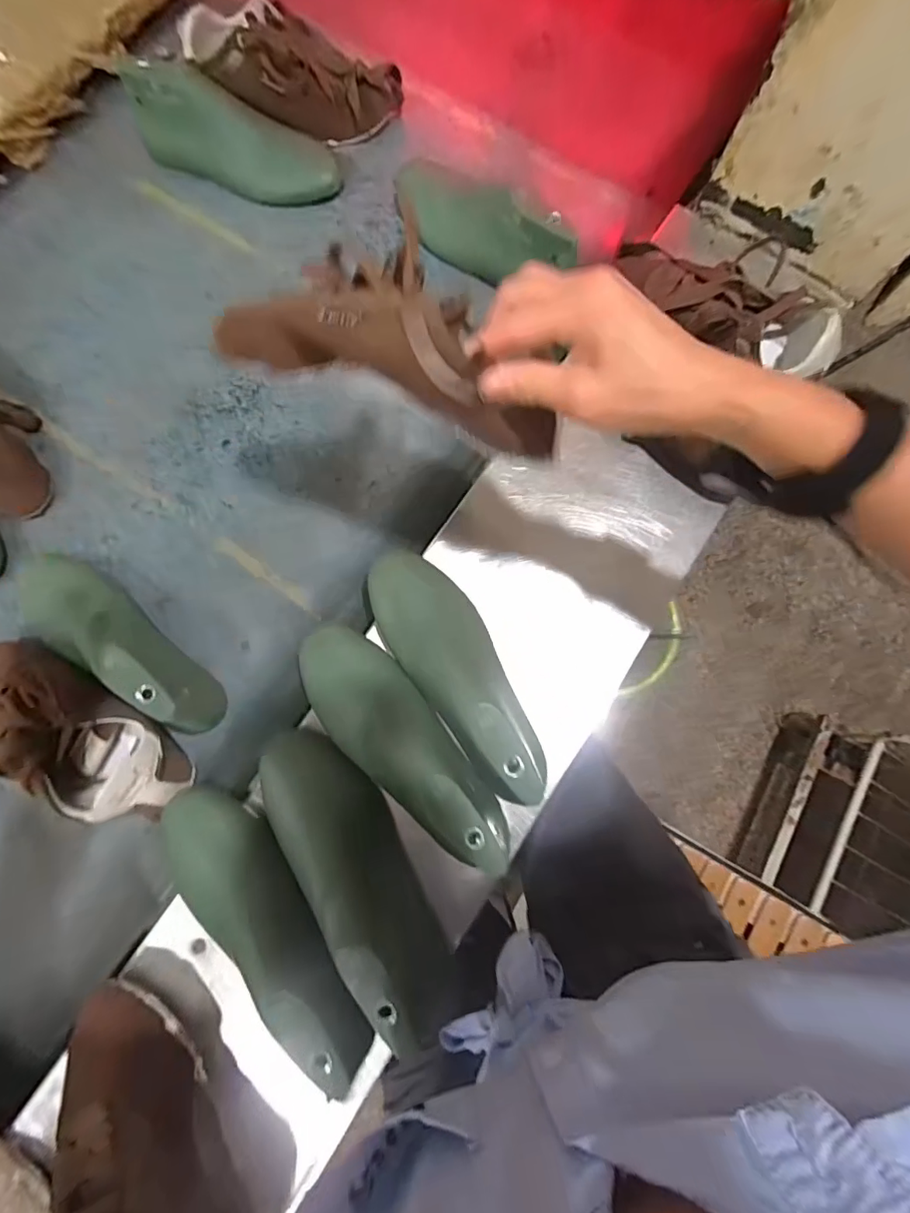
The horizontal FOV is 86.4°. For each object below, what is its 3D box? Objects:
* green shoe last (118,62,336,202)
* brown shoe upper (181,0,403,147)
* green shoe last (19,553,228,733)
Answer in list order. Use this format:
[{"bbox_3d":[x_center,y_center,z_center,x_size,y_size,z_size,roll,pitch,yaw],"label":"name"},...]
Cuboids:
[{"bbox_3d":[-0.281,-0.562,0.591,0.267,0.088,0.070,16,80,-10],"label":"green shoe last"},{"bbox_3d":[-0.199,-0.660,0.596,0.254,0.067,0.107,12,80,-12],"label":"brown shoe upper"},{"bbox_3d":[-0.325,0.031,0.482,0.242,0.087,0.069,34,82,6],"label":"green shoe last"}]

